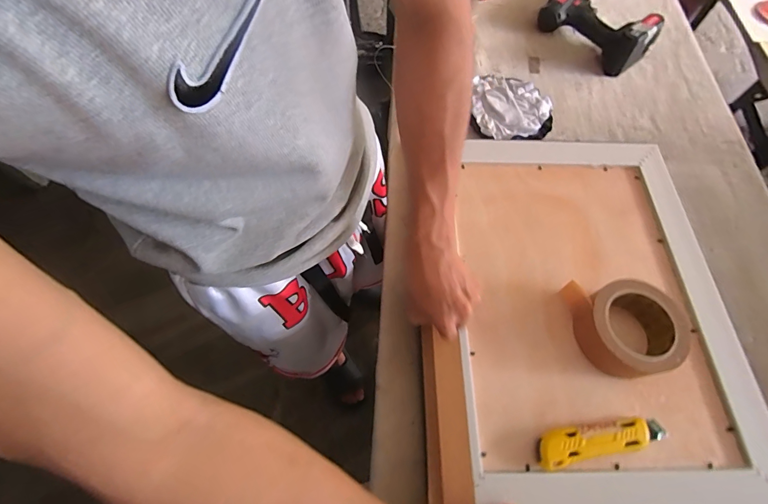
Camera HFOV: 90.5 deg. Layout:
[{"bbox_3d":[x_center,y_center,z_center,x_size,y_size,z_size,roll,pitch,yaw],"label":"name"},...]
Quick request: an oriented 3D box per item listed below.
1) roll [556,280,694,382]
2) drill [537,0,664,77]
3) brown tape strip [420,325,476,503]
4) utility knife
[{"bbox_3d":[0.296,0.084,0.456,0.122,0.054,0.117,0,64,0],"label":"roll"},{"bbox_3d":[0.425,-0.453,0.743,0.164,0.076,0.222,-28,67,-15],"label":"drill"},{"bbox_3d":[0.069,0.185,0.425,0.046,0.019,0.191,0,65,-4],"label":"brown tape strip"},{"bbox_3d":[0.238,0.203,0.412,0.150,0.013,0.035,-8,65,-4],"label":"utility knife"}]

